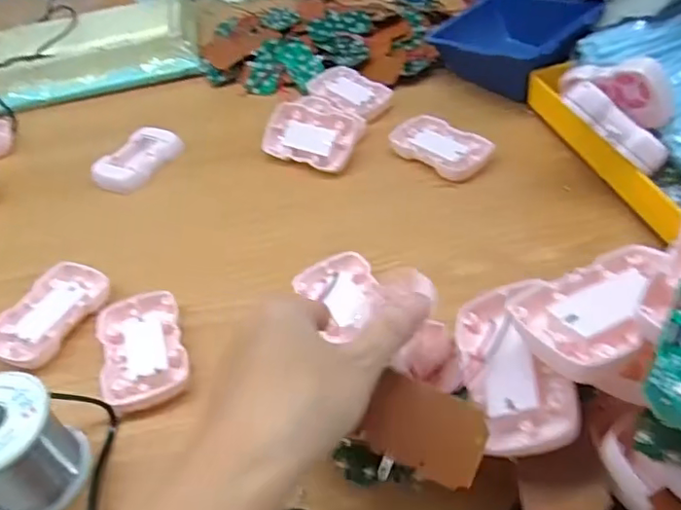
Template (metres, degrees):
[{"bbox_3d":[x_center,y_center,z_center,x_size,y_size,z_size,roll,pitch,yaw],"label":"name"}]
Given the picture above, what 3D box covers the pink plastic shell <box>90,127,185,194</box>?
[{"bbox_3d":[-0.196,-0.094,0.563,0.054,0.016,0.090,17,50,23],"label":"pink plastic shell"}]

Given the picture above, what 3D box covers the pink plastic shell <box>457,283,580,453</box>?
[{"bbox_3d":[0.086,0.054,0.292,0.045,0.021,0.091,-5,45,3],"label":"pink plastic shell"}]

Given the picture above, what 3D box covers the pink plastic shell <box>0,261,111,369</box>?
[{"bbox_3d":[-0.215,0.042,0.430,0.058,0.015,0.089,14,49,21],"label":"pink plastic shell"}]

